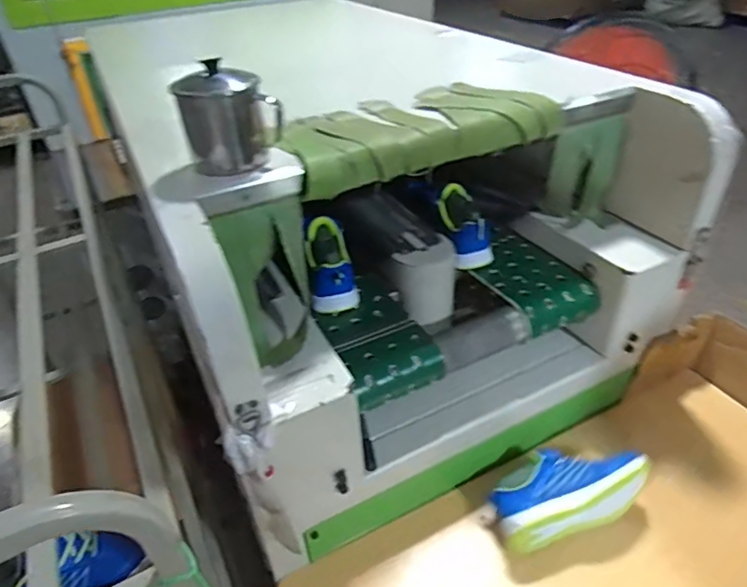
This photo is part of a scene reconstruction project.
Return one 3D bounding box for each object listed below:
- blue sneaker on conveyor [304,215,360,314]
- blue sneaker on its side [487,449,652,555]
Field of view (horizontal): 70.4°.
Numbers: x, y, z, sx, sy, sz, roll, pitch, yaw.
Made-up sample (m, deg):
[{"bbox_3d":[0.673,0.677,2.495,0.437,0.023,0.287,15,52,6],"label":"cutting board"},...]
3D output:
[{"bbox_3d":[-0.064,-0.046,0.772,0.067,0.063,0.138,-11,71,-11],"label":"blue sneaker on conveyor"},{"bbox_3d":[0.275,0.279,0.751,0.212,0.072,0.107,-19,39,0],"label":"blue sneaker on its side"}]

